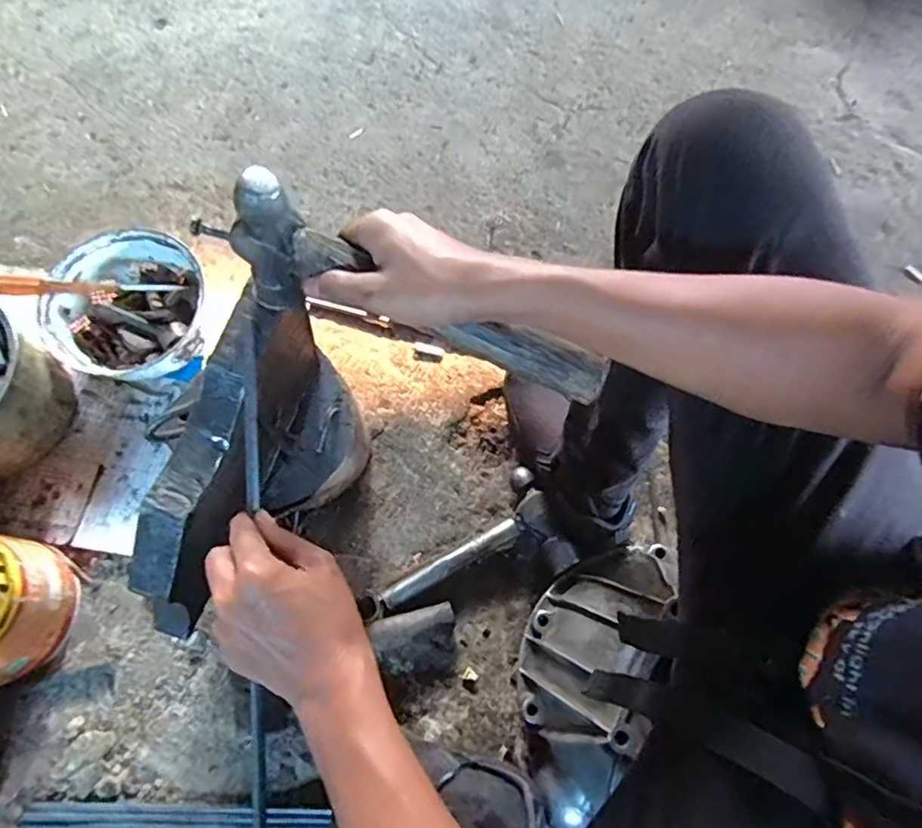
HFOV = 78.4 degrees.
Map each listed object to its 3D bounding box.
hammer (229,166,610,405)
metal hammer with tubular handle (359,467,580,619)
[{"bbox_3d":[-0.024,-0.068,0.394,0.268,0.101,0.041,25,70,-2],"label":"hammer"},{"bbox_3d":[-0.004,0.187,0.714,0.272,0.048,0.136,-25,71,-9],"label":"metal hammer with tubular handle"}]

